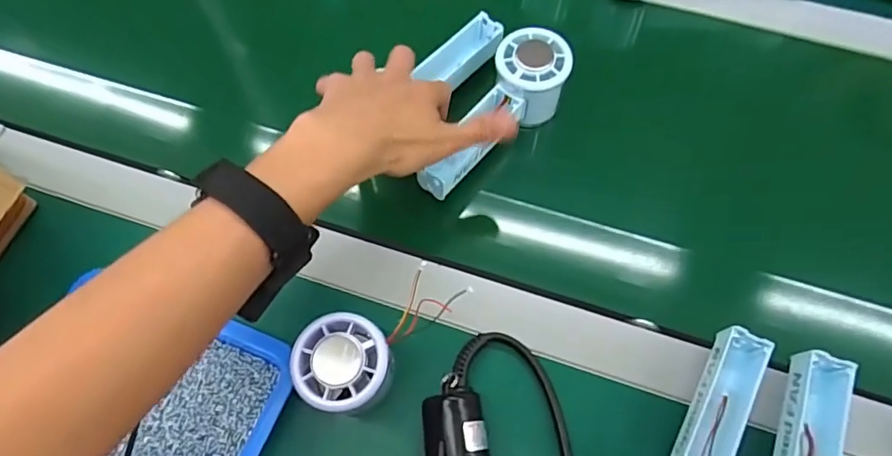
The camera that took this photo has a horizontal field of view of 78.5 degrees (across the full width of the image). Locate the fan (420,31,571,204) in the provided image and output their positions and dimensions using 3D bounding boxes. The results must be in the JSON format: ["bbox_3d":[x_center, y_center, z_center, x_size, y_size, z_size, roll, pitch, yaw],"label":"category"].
[{"bbox_3d":[0.040,-0.085,0.428,0.058,0.056,0.155,36,86,15],"label":"fan"}]

